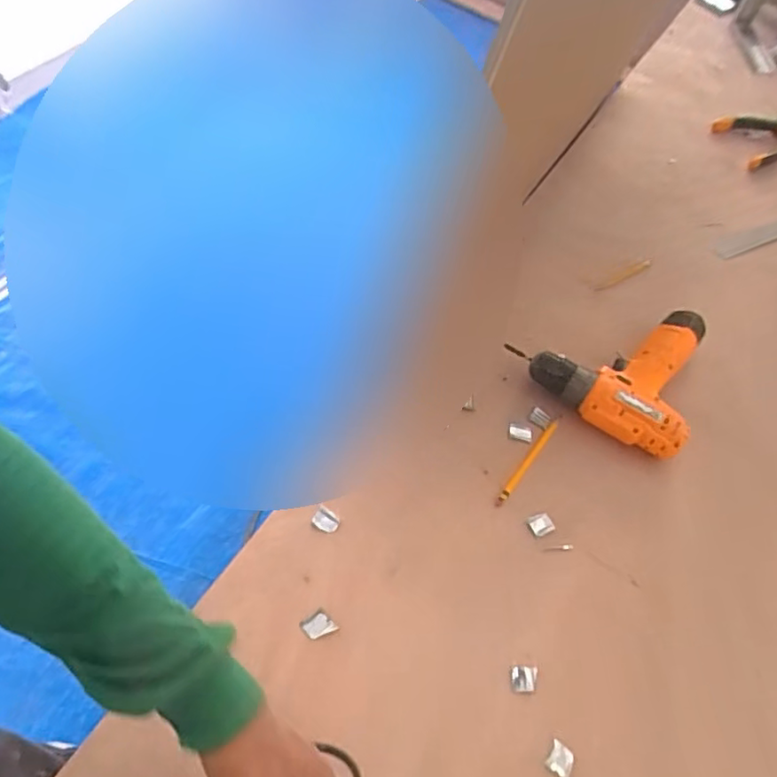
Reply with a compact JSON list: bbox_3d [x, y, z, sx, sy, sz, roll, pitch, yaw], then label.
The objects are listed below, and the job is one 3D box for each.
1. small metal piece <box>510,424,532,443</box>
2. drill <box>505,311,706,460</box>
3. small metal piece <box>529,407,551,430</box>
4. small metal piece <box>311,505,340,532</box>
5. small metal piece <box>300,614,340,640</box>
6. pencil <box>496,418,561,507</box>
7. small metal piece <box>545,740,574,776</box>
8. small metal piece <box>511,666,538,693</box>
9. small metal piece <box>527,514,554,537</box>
[{"bbox_3d":[0.152,0.051,0.698,0.027,0.004,0.019,16,60,6],"label":"small metal piece"},{"bbox_3d":[0.276,-0.040,0.730,0.211,0.048,0.198,34,63,15],"label":"drill"},{"bbox_3d":[0.176,0.034,0.705,0.022,0.004,0.020,30,62,13],"label":"small metal piece"},{"bbox_3d":[-0.065,0.137,0.632,0.026,0.006,0.021,29,62,13],"label":"small metal piece"},{"bbox_3d":[-0.067,0.226,0.579,0.028,0.004,0.020,-25,64,-17],"label":"small metal piece"},{"bbox_3d":[0.157,0.078,0.677,0.010,0.005,0.133,34,63,16],"label":"pencil"},{"bbox_3d":[0.152,0.327,0.535,0.021,0.004,0.023,30,62,14],"label":"small metal piece"},{"bbox_3d":[0.127,0.271,0.567,0.026,0.004,0.022,0,59,-3],"label":"small metal piece"},{"bbox_3d":[0.162,0.145,0.644,0.025,0.004,0.020,-17,62,-13],"label":"small metal piece"}]

